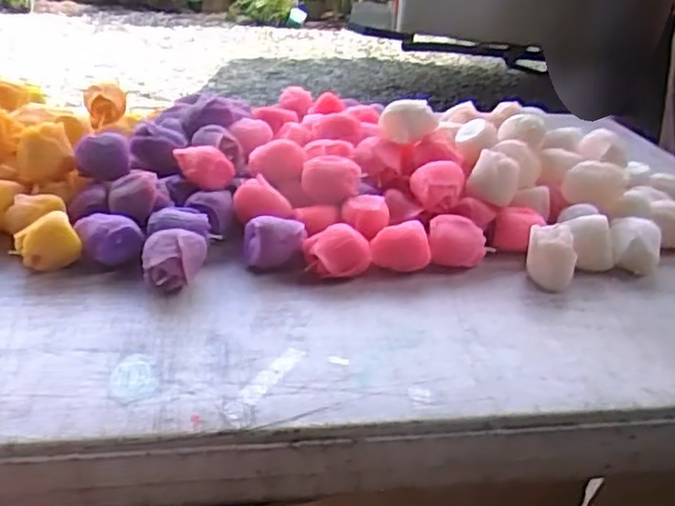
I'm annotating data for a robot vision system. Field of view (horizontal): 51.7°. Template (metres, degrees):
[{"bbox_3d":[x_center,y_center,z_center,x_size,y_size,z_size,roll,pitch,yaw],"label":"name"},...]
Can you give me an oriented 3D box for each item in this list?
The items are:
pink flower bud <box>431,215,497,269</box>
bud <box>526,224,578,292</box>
[{"bbox_3d":[0.088,-0.008,0.501,0.044,0.026,0.031,8,29,7],"label":"pink flower bud"},{"bbox_3d":[0.152,0.001,0.494,0.033,0.037,0.031,16,31,20],"label":"bud"}]

